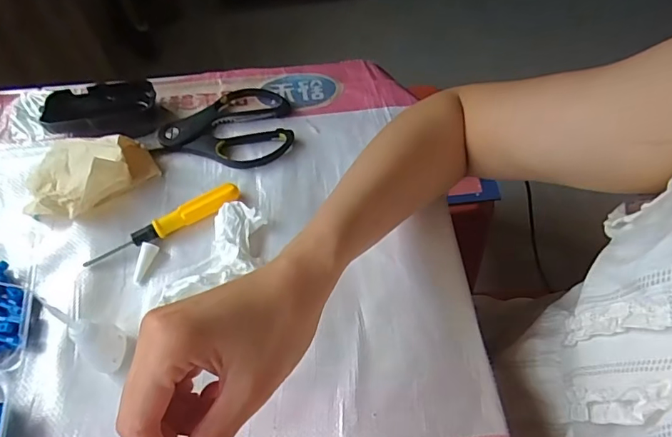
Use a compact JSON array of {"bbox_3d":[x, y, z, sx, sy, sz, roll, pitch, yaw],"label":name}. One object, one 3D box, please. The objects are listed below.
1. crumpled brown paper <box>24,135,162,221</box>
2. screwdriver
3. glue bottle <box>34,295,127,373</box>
[{"bbox_3d":[-0.232,-0.043,0.446,0.113,0.041,0.081,4,59,3],"label":"crumpled brown paper"},{"bbox_3d":[-0.151,0.007,0.435,0.140,0.017,0.020,-31,63,-16],"label":"screwdriver"},{"bbox_3d":[-0.180,0.079,0.346,0.033,0.097,0.030,26,63,16],"label":"glue bottle"}]

